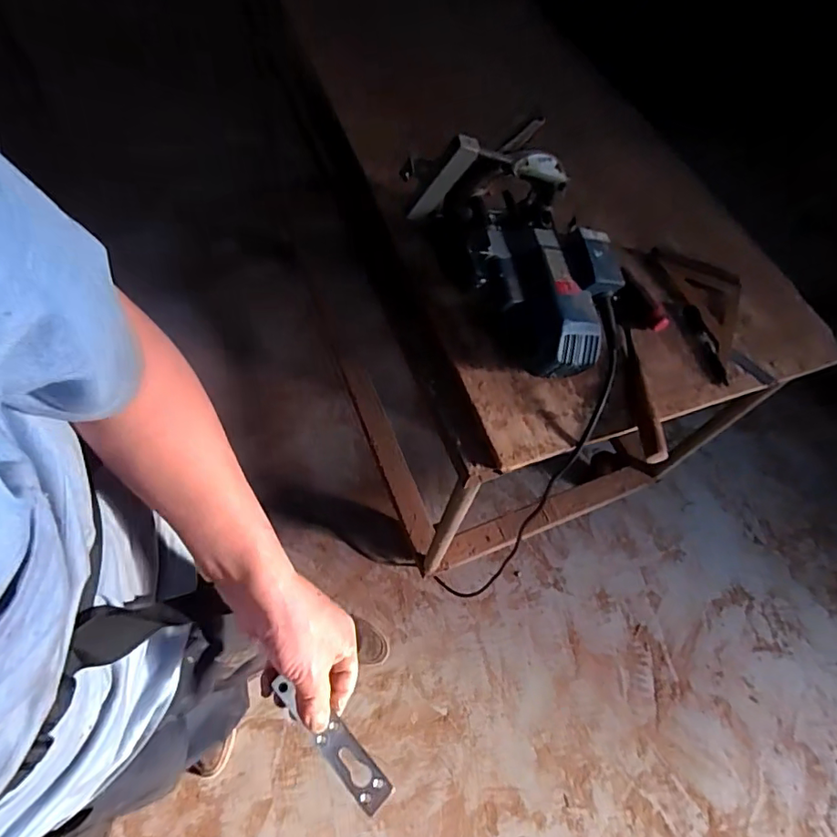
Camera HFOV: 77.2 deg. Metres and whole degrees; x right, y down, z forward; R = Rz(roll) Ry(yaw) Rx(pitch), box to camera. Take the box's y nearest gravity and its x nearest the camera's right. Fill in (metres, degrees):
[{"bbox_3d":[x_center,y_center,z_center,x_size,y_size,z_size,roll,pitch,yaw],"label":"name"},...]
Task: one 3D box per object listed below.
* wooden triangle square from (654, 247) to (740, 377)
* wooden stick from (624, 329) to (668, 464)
[{"bbox_3d":[0.445,-0.180,0.790,0.090,0.030,0.209,-14,64,-13],"label":"wooden triangle square"},{"bbox_3d":[0.296,-0.038,0.700,0.021,0.032,0.209,3,62,-4],"label":"wooden stick"}]

